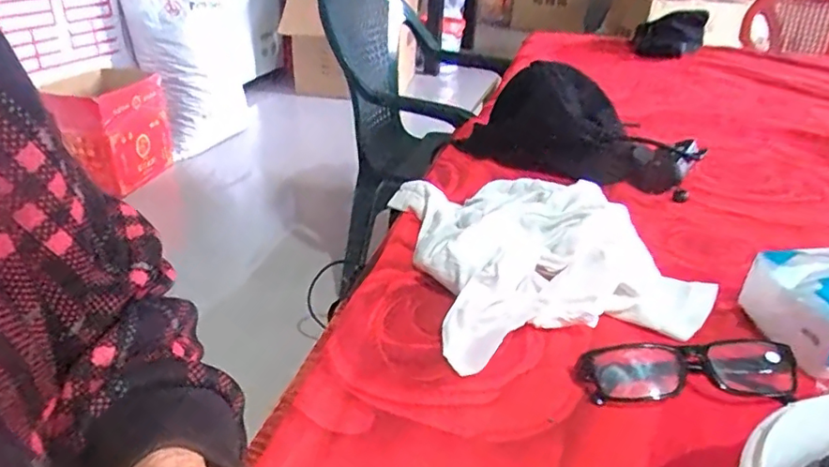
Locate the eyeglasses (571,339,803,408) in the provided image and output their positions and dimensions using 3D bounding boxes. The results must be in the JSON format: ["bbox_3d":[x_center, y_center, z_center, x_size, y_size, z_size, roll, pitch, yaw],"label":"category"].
[{"bbox_3d":[0.176,0.089,0.369,0.133,0.033,0.034,0,27,-5],"label":"eyeglasses"}]

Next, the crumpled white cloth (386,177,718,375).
[{"bbox_3d":[0.102,0.000,0.501,0.228,0.061,0.257,-6,28,-16],"label":"crumpled white cloth"}]

